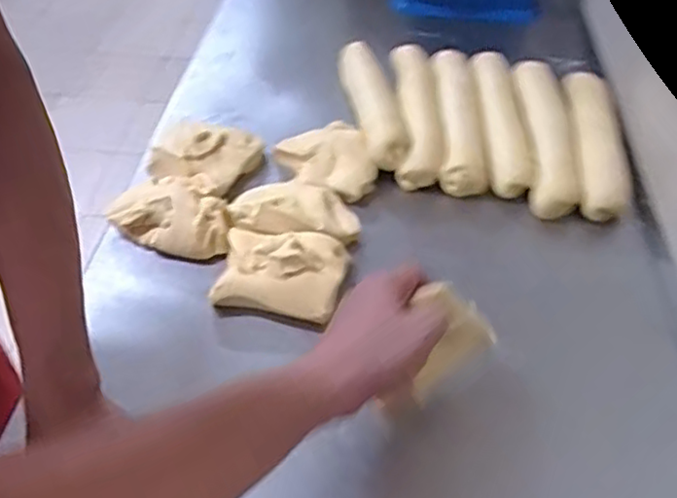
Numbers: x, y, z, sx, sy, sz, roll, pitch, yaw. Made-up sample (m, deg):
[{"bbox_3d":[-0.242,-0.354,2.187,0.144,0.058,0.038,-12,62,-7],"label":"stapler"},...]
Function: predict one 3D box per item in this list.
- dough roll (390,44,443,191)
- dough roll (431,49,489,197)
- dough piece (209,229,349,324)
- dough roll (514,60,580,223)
[{"bbox_3d":[0.101,-0.189,0.890,0.054,0.040,0.285,2,46,0],"label":"dough roll"},{"bbox_3d":[0.156,-0.181,0.890,0.054,0.037,0.290,3,46,1],"label":"dough roll"},{"bbox_3d":[-0.058,0.022,0.675,0.124,0.047,0.079,7,46,5],"label":"dough piece"},{"bbox_3d":[0.270,-0.153,0.882,0.063,0.036,0.309,7,46,4],"label":"dough roll"}]

